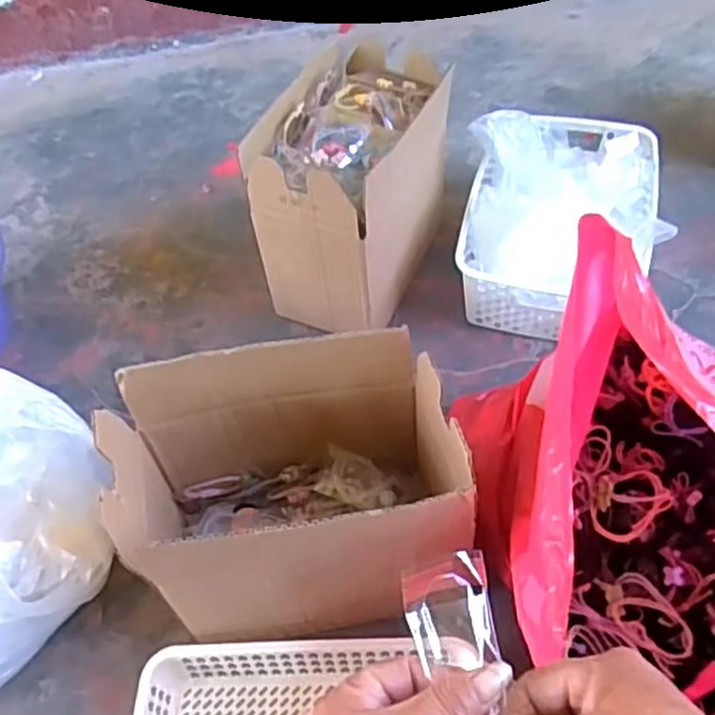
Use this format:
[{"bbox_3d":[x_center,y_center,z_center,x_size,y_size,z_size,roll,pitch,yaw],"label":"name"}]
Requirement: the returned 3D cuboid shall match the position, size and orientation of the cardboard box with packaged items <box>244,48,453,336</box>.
[{"bbox_3d":[0.002,-0.181,0.821,0.145,0.217,0.246,18,55,19],"label":"cardboard box with packaged items"}]

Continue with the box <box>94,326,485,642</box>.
[{"bbox_3d":[-0.048,0.110,0.566,0.233,0.185,0.156,-11,51,-3],"label":"box"}]

